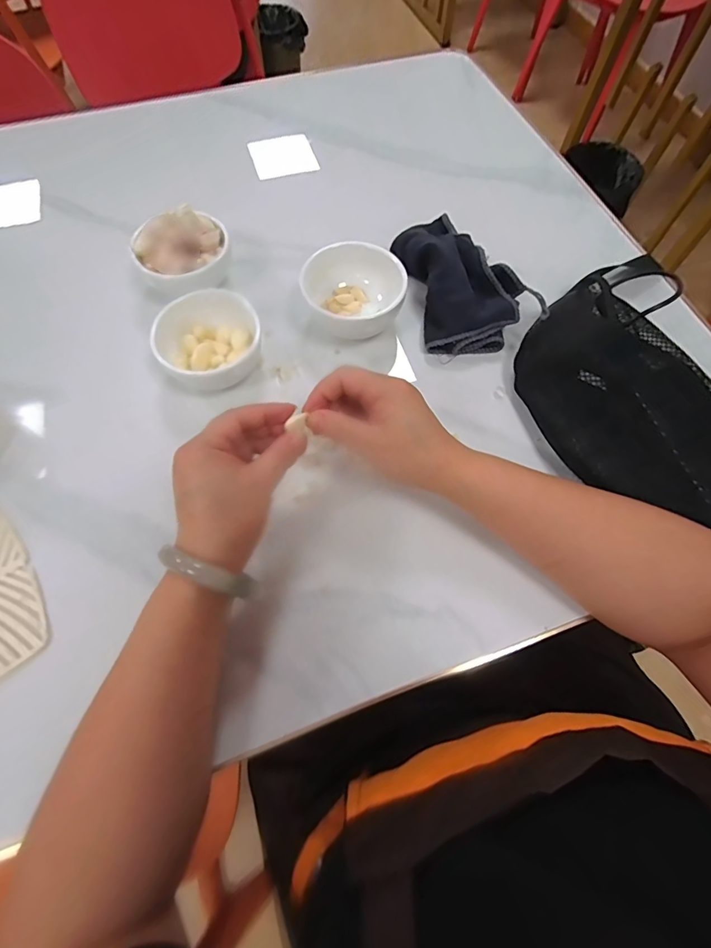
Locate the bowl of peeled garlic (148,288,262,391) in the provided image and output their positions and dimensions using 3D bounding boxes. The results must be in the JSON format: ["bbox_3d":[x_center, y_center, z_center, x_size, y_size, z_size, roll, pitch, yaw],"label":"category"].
[{"bbox_3d":[-0.135,-0.127,0.385,0.096,0.049,0.094,0,67,-1],"label":"bowl of peeled garlic"}]

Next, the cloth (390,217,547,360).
[{"bbox_3d":[0.106,-0.198,0.418,0.103,0.046,0.157,-14,68,-6],"label":"cloth"}]

